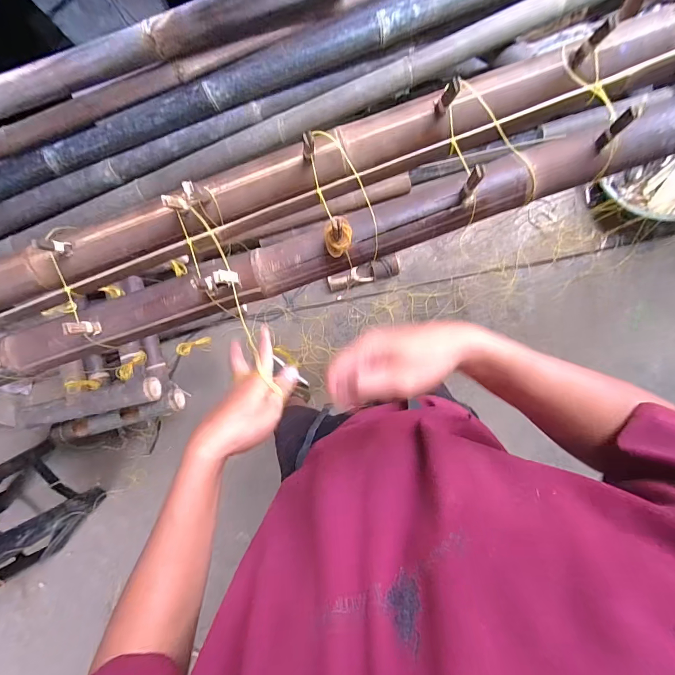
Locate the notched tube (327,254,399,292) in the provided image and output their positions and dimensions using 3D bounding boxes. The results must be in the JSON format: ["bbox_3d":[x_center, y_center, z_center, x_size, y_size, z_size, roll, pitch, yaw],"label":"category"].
[{"bbox_3d":[0.101,-0.251,1.406,0.278,0.051,0.073,-15,90,2],"label":"notched tube"}]

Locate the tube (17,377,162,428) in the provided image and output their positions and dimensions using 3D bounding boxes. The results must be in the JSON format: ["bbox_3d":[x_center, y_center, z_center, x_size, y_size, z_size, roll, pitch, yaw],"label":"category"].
[{"bbox_3d":[-0.878,0.232,1.266,0.487,0.090,0.088,-13,90,2],"label":"tube"}]

